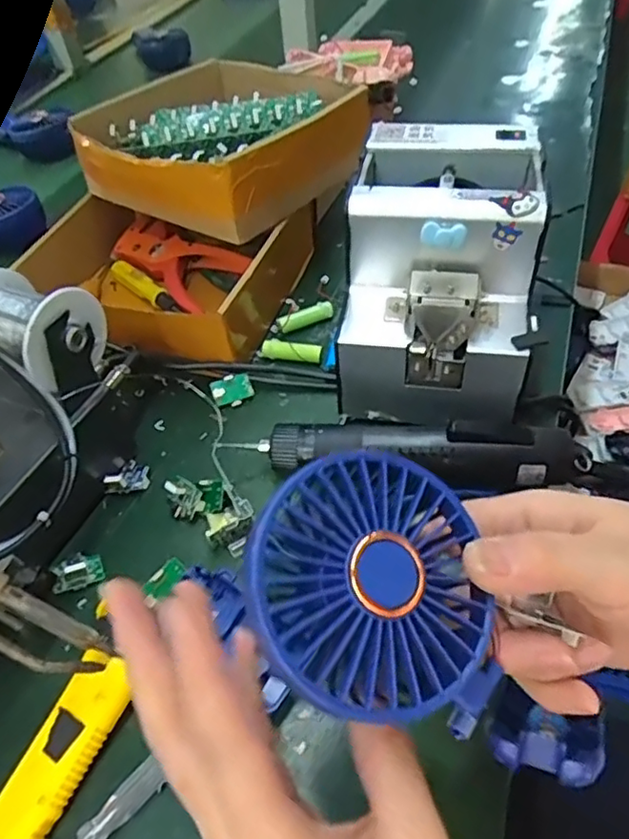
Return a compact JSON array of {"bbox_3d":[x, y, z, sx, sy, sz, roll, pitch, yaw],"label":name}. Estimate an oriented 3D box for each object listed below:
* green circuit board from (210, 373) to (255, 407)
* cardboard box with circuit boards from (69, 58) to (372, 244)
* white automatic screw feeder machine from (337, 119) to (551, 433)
[{"bbox_3d":[-0.065,-0.023,0.482,0.031,0.004,0.026,-28,85,-19],"label":"green circuit board"},{"bbox_3d":[-0.083,-0.259,0.563,0.210,0.060,0.225,30,57,29],"label":"cardboard box with circuit boards"},{"bbox_3d":[0.091,-0.102,0.446,0.123,0.150,0.166,5,49,11],"label":"white automatic screw feeder machine"}]

